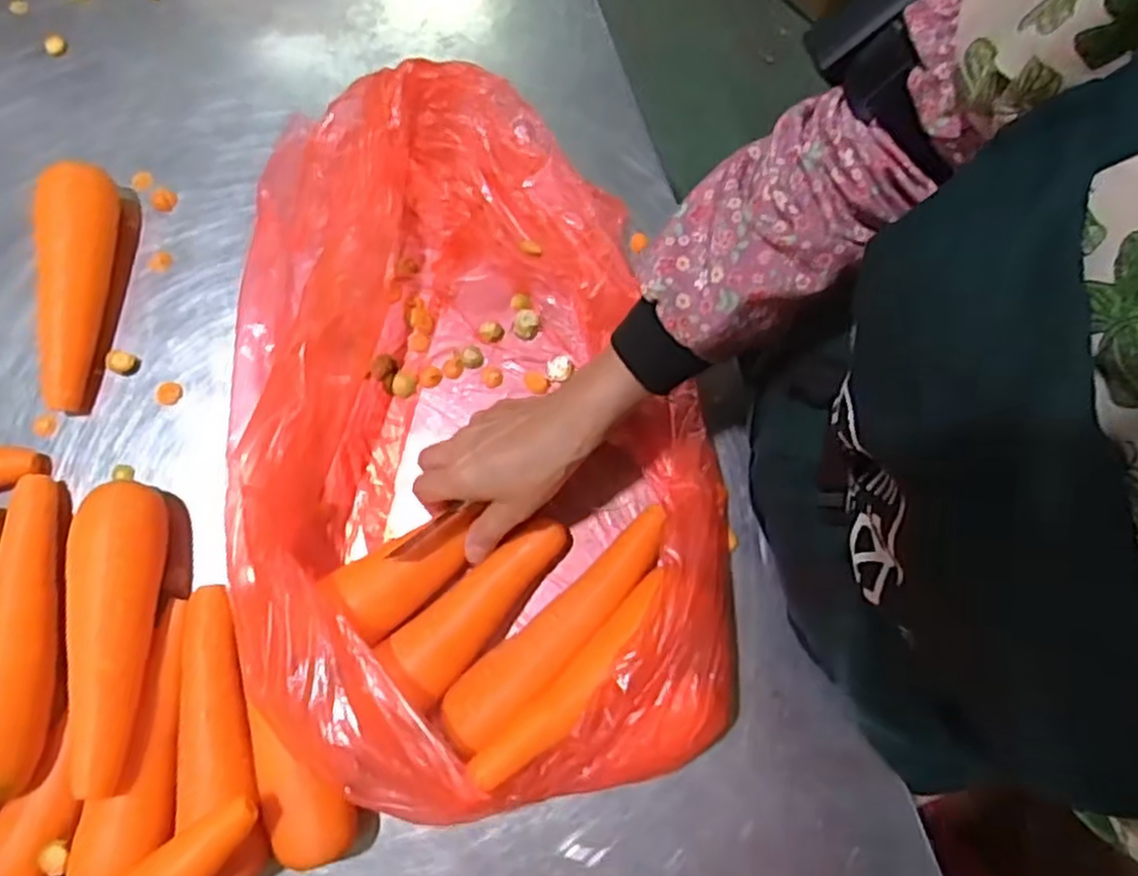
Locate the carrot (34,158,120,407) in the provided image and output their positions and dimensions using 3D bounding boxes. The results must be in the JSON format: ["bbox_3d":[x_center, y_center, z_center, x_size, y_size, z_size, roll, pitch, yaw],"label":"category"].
[{"bbox_3d":[-0.368,-0.113,0.553,0.039,0.048,0.180,1,76,-1],"label":"carrot"}]

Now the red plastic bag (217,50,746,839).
[{"bbox_3d":[-0.074,-0.026,0.516,0.302,0.090,0.503,-13,77,-4],"label":"red plastic bag"}]

